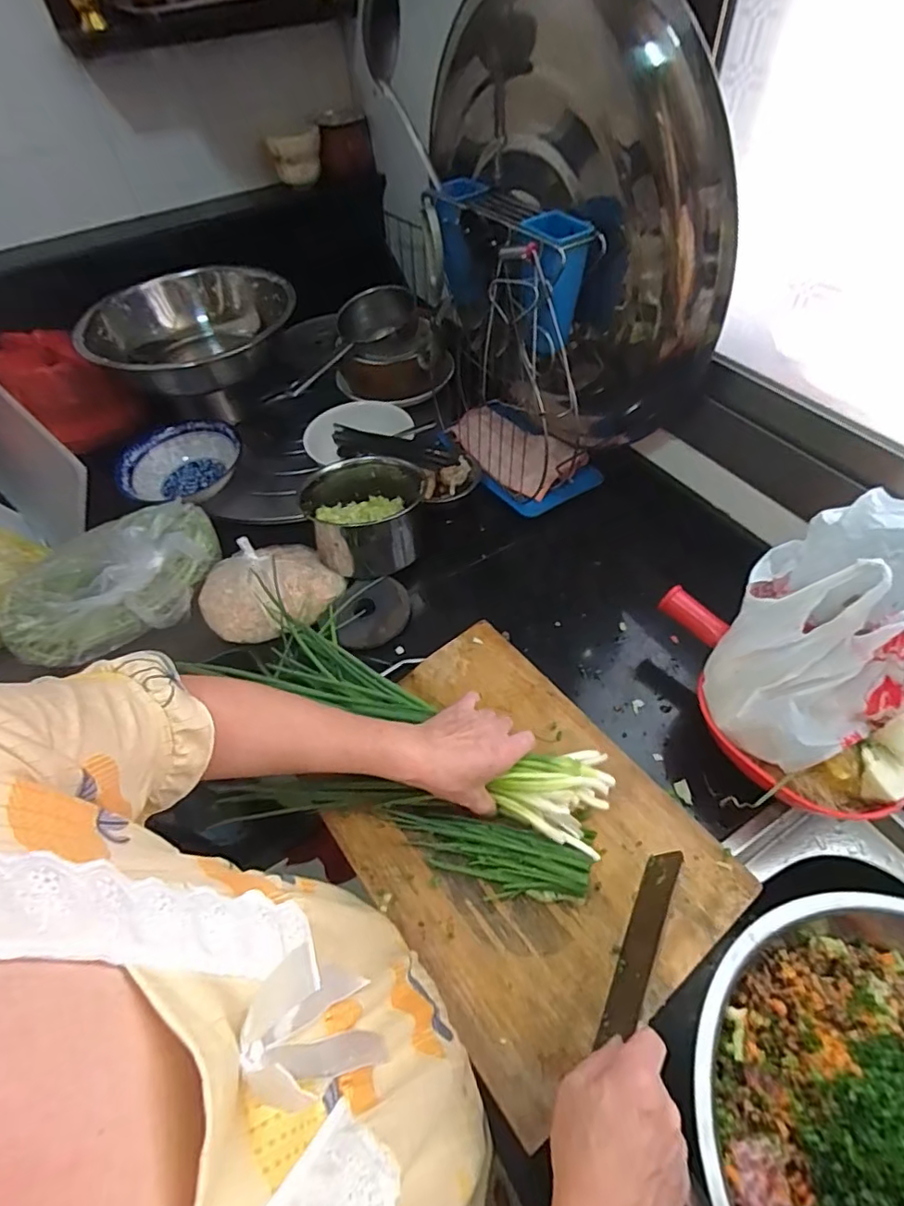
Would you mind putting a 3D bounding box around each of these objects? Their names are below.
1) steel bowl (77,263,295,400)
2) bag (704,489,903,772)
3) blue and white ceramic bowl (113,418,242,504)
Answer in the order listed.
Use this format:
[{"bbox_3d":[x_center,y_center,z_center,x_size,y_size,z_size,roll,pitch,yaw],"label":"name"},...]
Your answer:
[{"bbox_3d":[-0.427,-0.435,0.910,0.311,0.093,0.300,-7,51,-1],"label":"steel bowl"},{"bbox_3d":[0.339,0.026,0.492,0.181,0.184,0.160,-38,58,-23],"label":"bag"},{"bbox_3d":[-0.435,-0.219,0.900,0.170,0.060,0.178,-2,51,3],"label":"blue and white ceramic bowl"}]

